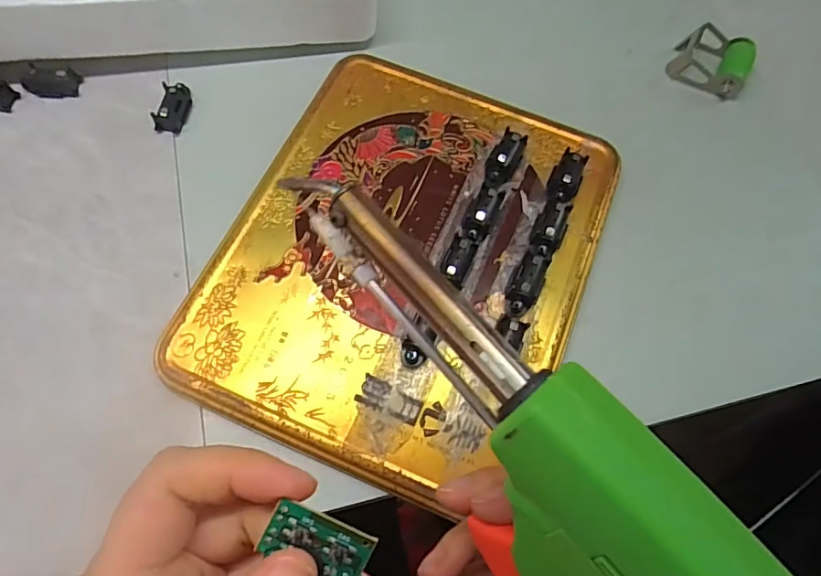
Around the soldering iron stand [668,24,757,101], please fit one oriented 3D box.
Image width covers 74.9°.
[{"bbox_3d":[0.205,-0.155,0.360,0.047,0.022,0.043,31,70,12],"label":"soldering iron stand"}]

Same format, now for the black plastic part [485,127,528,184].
[{"bbox_3d":[0.055,-0.076,0.314,0.016,0.015,0.033,26,69,8],"label":"black plastic part"}]

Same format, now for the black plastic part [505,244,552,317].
[{"bbox_3d":[0.063,-0.005,0.288,0.017,0.013,0.041,25,69,7],"label":"black plastic part"}]

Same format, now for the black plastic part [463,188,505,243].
[{"bbox_3d":[0.040,-0.041,0.299,0.013,0.015,0.033,26,69,8],"label":"black plastic part"}]

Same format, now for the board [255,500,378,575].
[{"bbox_3d":[-0.025,0.071,0.144,0.028,0.004,0.018,27,79,-6],"label":"board"}]

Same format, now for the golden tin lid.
[{"bbox_3d":[0.001,-0.021,0.296,0.188,0.017,0.234,23,69,7],"label":"golden tin lid"}]

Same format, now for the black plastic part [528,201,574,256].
[{"bbox_3d":[0.078,-0.033,0.300,0.018,0.013,0.034,25,69,7],"label":"black plastic part"}]

